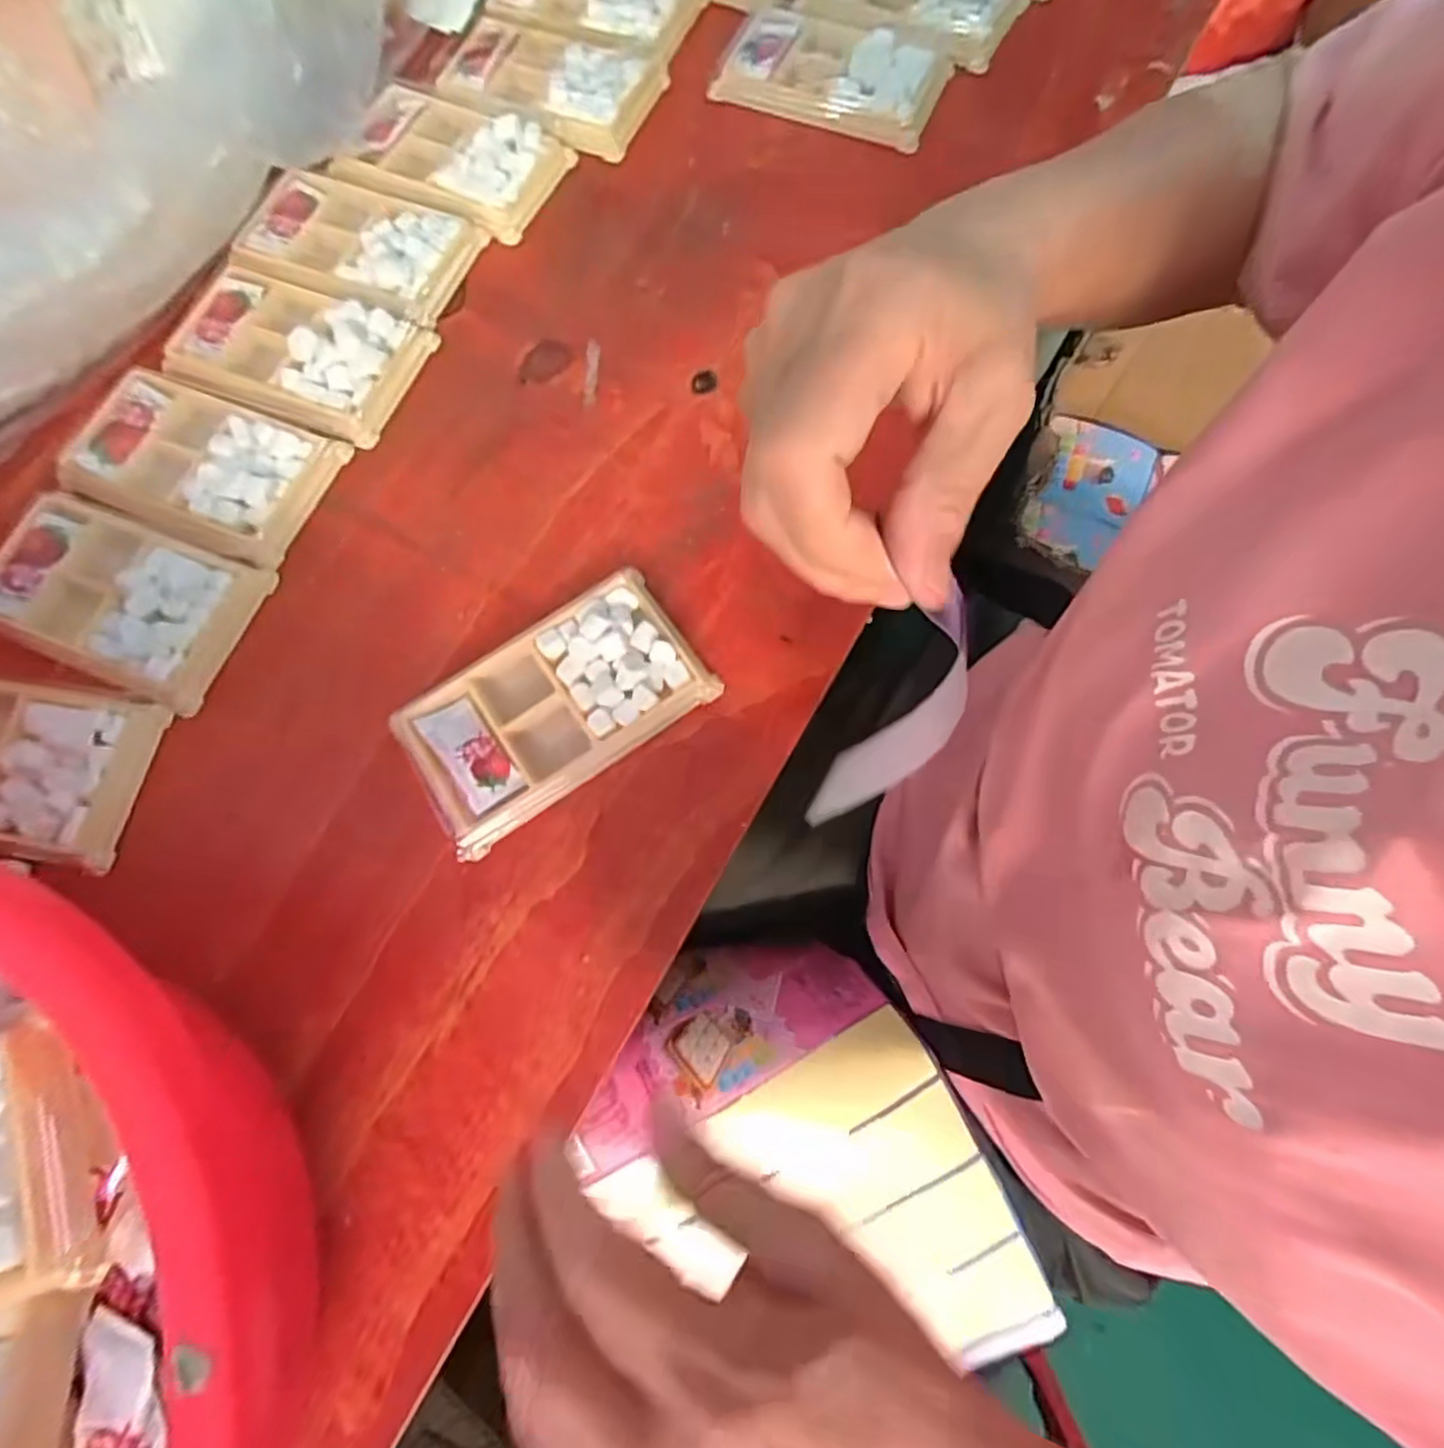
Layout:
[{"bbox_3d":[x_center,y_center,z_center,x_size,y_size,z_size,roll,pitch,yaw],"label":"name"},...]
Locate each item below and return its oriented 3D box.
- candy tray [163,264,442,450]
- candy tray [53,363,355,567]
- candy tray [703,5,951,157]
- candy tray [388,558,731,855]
[{"bbox_3d":[-0.237,-0.209,0.376,0.132,0.015,0.079,19,75,6],"label":"candy tray"},{"bbox_3d":[-0.273,-0.137,0.358,0.128,0.009,0.078,20,75,7],"label":"candy tray"},{"bbox_3d":[0.069,-0.413,0.431,0.139,0.014,0.077,24,76,8],"label":"candy tray"},{"bbox_3d":[-0.078,-0.009,0.321,0.136,0.017,0.077,-34,76,-8],"label":"candy tray"}]

